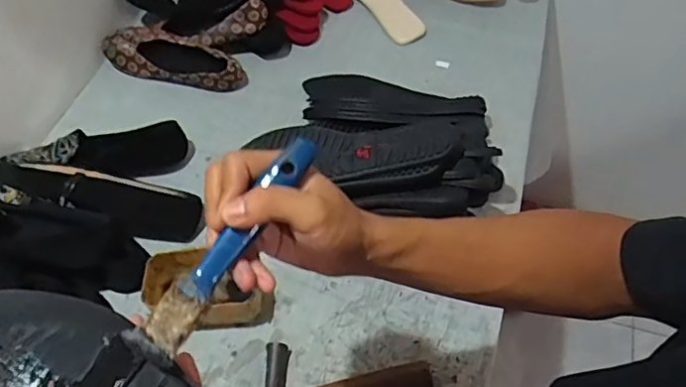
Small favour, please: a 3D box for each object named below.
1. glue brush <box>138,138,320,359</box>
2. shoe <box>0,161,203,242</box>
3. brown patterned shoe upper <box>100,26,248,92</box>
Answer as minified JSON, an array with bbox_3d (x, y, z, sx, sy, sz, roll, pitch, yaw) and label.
[{"bbox_3d":[-0.067,0.027,0.348,0.022,0.012,0.151,31,77,20],"label":"glue brush"},{"bbox_3d":[-0.298,0.001,0.694,0.242,0.057,0.072,17,52,-18],"label":"shoe"},{"bbox_3d":[-0.267,-0.211,0.895,0.231,0.056,0.076,18,56,12],"label":"brown patterned shoe upper"}]

